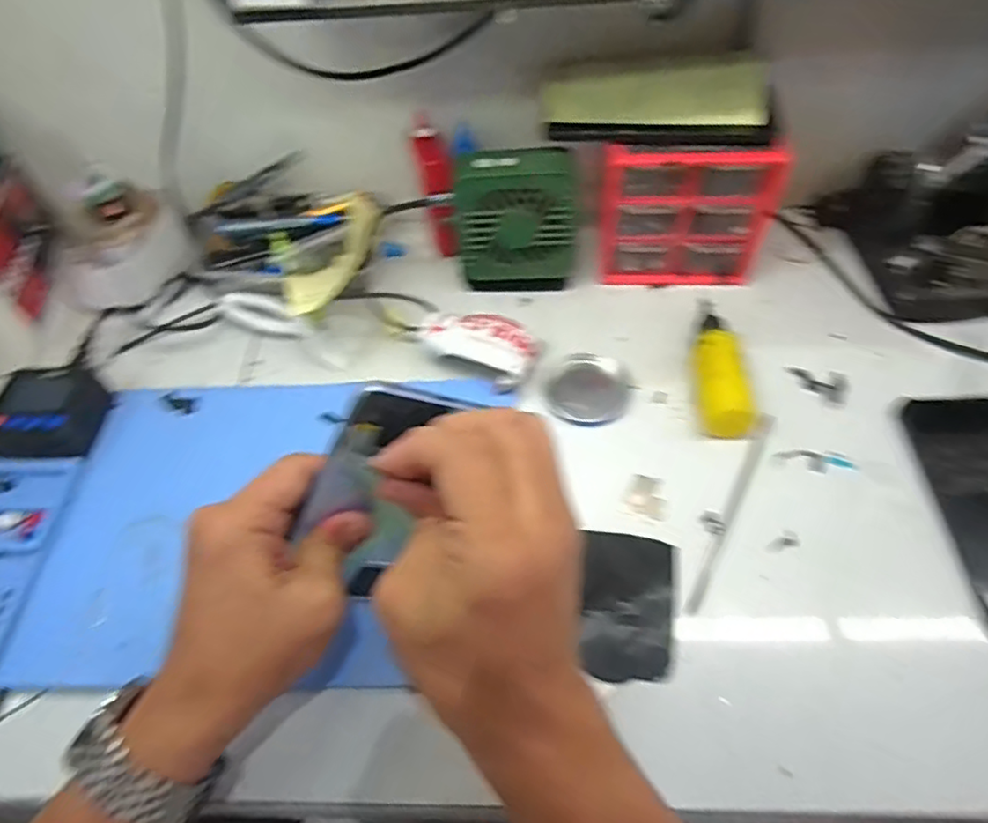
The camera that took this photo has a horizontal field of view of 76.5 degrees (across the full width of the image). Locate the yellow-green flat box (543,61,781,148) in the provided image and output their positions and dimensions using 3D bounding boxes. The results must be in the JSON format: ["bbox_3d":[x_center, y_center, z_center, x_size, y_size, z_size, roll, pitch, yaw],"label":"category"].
[{"bbox_3d":[0.121,-0.226,0.464,0.166,0.014,0.067,0,85,10],"label":"yellow-green flat box"}]

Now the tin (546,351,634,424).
[{"bbox_3d":[0.071,-0.017,0.474,0.059,0.008,0.059,-1,55,2],"label":"tin"}]

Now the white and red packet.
[{"bbox_3d":[-0.010,-0.051,0.487,0.089,0.029,0.055,23,59,18],"label":"white and red packet"}]

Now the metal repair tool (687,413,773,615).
[{"bbox_3d":[0.158,0.061,0.416,0.010,0.004,0.160,25,60,19],"label":"metal repair tool"}]

